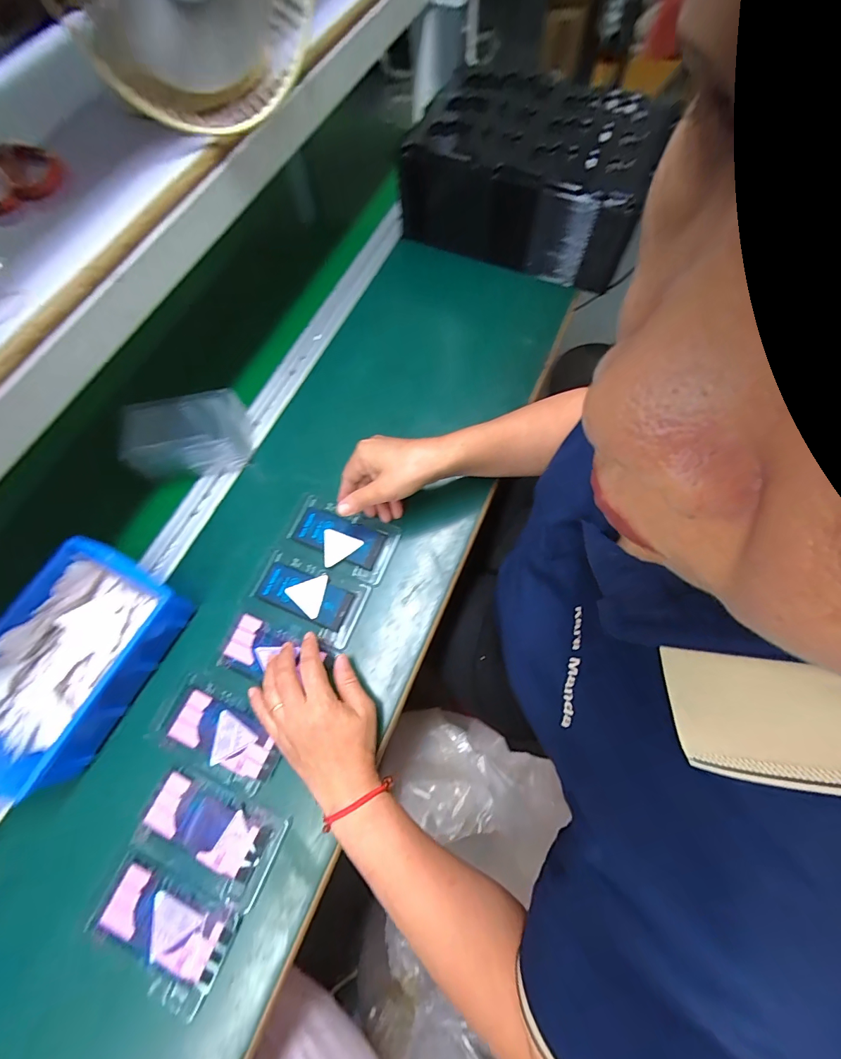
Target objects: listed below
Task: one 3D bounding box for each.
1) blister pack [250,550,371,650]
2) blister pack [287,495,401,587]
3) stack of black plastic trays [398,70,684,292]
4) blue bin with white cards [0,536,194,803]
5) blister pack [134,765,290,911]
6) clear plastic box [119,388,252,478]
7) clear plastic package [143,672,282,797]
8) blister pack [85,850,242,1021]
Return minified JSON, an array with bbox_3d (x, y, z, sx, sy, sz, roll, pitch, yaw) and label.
[{"bbox_3d":[-0.123,0.074,0.442,0.119,0.010,0.072,19,70,9],"label":"blister pack"},{"bbox_3d":[-0.090,0.009,0.464,0.122,0.010,0.072,20,70,10],"label":"blister pack"},{"bbox_3d":[0.164,-0.527,0.601,0.339,0.122,0.237,20,70,9],"label":"stack of black plastic trays"},{"bbox_3d":[-0.344,0.129,0.396,0.142,0.063,0.211,23,71,10],"label":"blue bin with white cards"},{"bbox_3d":[-0.192,0.276,0.366,0.130,0.009,0.075,20,70,9],"label":"blister pack"},{"bbox_3d":[-0.283,-0.111,0.488,0.131,0.062,0.079,-8,68,-1],"label":"clear plastic box"},{"bbox_3d":[-0.196,0.195,0.394,0.129,0.004,0.069,22,71,10],"label":"clear plastic package"},{"bbox_3d":[-0.219,0.339,0.343,0.118,0.006,0.078,21,71,10],"label":"blister pack"}]

